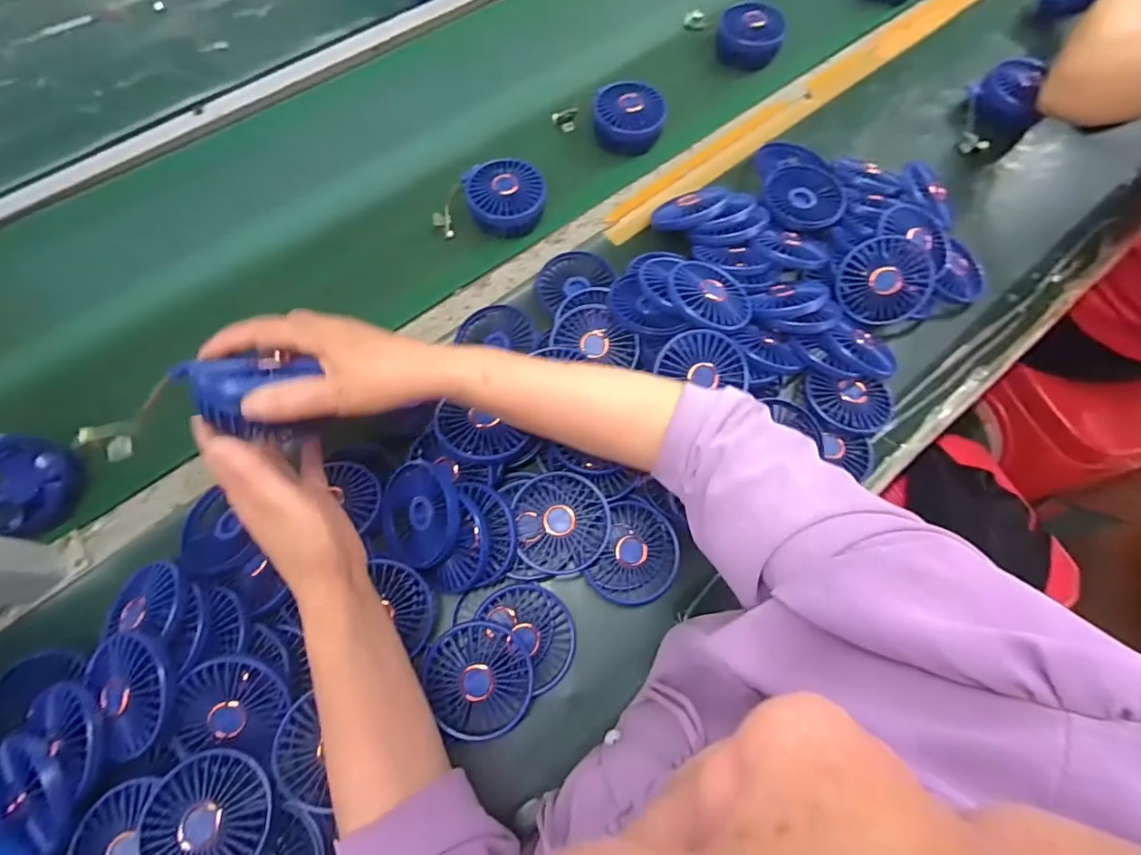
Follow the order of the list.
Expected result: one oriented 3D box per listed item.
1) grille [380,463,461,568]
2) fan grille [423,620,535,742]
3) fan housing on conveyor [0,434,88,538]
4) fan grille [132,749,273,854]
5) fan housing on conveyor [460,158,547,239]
[{"bbox_3d":[-0.129,0.073,0.454,0.088,0.014,0.090,-17,77,33],"label":"grille"},{"bbox_3d":[-0.075,0.205,0.428,0.086,0.026,0.085,-7,68,-3],"label":"fan grille"},{"bbox_3d":[-0.509,0.053,0.486,0.103,0.031,0.087,13,69,5],"label":"fan housing on conveyor"},{"bbox_3d":[-0.258,0.279,0.368,0.085,0.016,0.085,2,72,-5],"label":"fan grille"},{"bbox_3d":[-0.075,-0.268,0.610,0.087,0.036,0.090,0,68,0],"label":"fan housing on conveyor"}]

